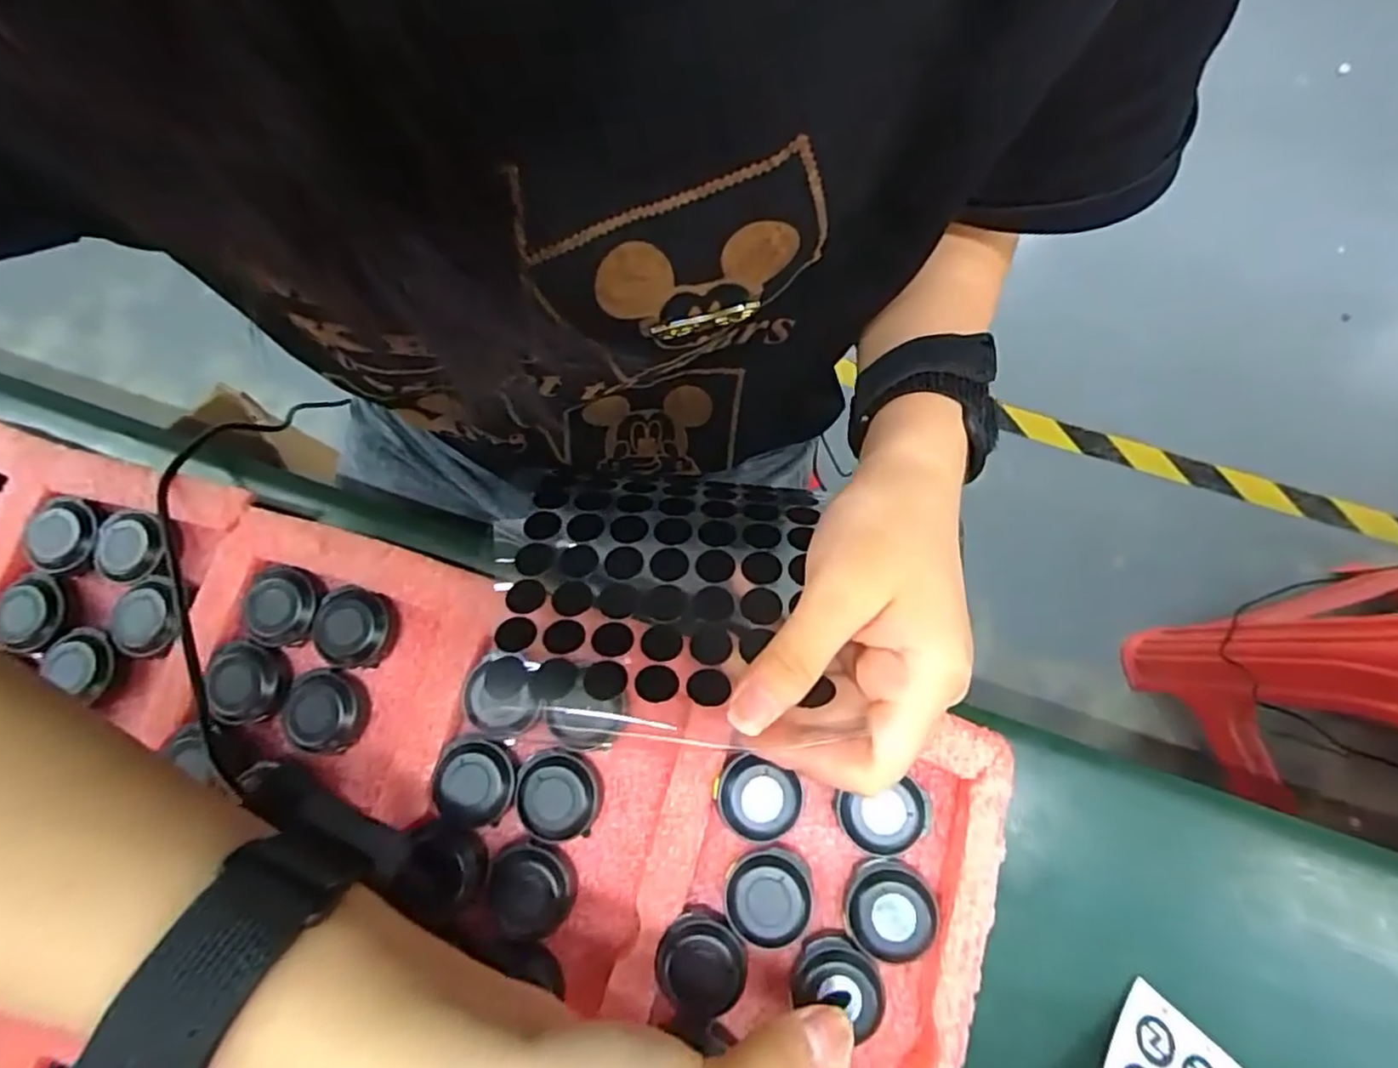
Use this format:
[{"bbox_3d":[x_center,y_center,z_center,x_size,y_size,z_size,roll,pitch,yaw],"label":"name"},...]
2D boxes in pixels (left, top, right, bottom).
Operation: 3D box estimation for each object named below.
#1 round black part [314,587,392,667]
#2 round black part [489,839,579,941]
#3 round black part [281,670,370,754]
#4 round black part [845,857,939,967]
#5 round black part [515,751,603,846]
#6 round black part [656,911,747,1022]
[{"bbox_3d":[-0.129,0.035,0.256,0.028,0.011,0.030,-1,78,4],"label":"round black part"},{"bbox_3d":[-0.058,0.123,0.235,0.028,0.010,0.031,-29,77,-2],"label":"round black part"},{"bbox_3d":[-0.139,0.066,0.251,0.030,0.011,0.029,-1,78,4],"label":"round black part"},{"bbox_3d":[0.063,0.124,0.225,0.028,0.014,0.029,-1,78,4],"label":"round black part"},{"bbox_3d":[-0.050,0.092,0.240,0.030,0.012,0.028,-1,78,4],"label":"round black part"},{"bbox_3d":[0.001,0.143,0.227,0.028,0.011,0.030,-1,78,4],"label":"round black part"}]

